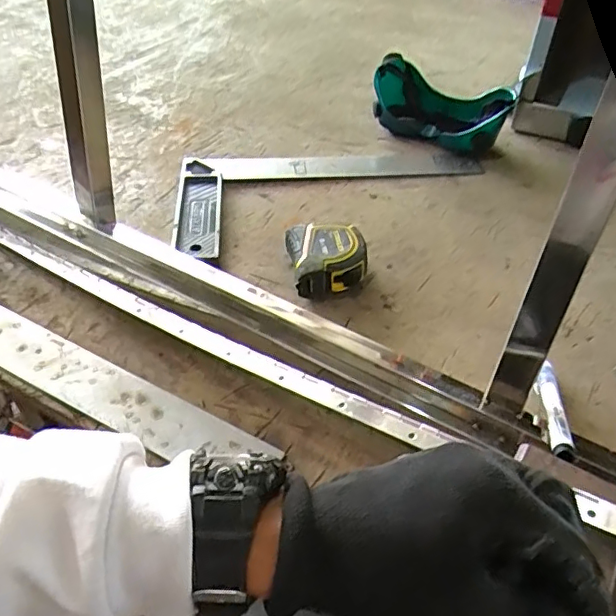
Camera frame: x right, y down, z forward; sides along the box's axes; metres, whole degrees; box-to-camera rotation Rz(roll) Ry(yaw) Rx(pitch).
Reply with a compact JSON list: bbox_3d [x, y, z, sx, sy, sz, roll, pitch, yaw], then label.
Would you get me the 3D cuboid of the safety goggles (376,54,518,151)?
[{"bbox_3d":[0.166,-0.253,0.712,0.178,0.070,0.082,30,50,28],"label":"safety goggles"}]

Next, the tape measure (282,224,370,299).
[{"bbox_3d":[0.018,-0.044,0.519,0.067,0.042,0.067,-6,43,-7],"label":"tape measure"}]

